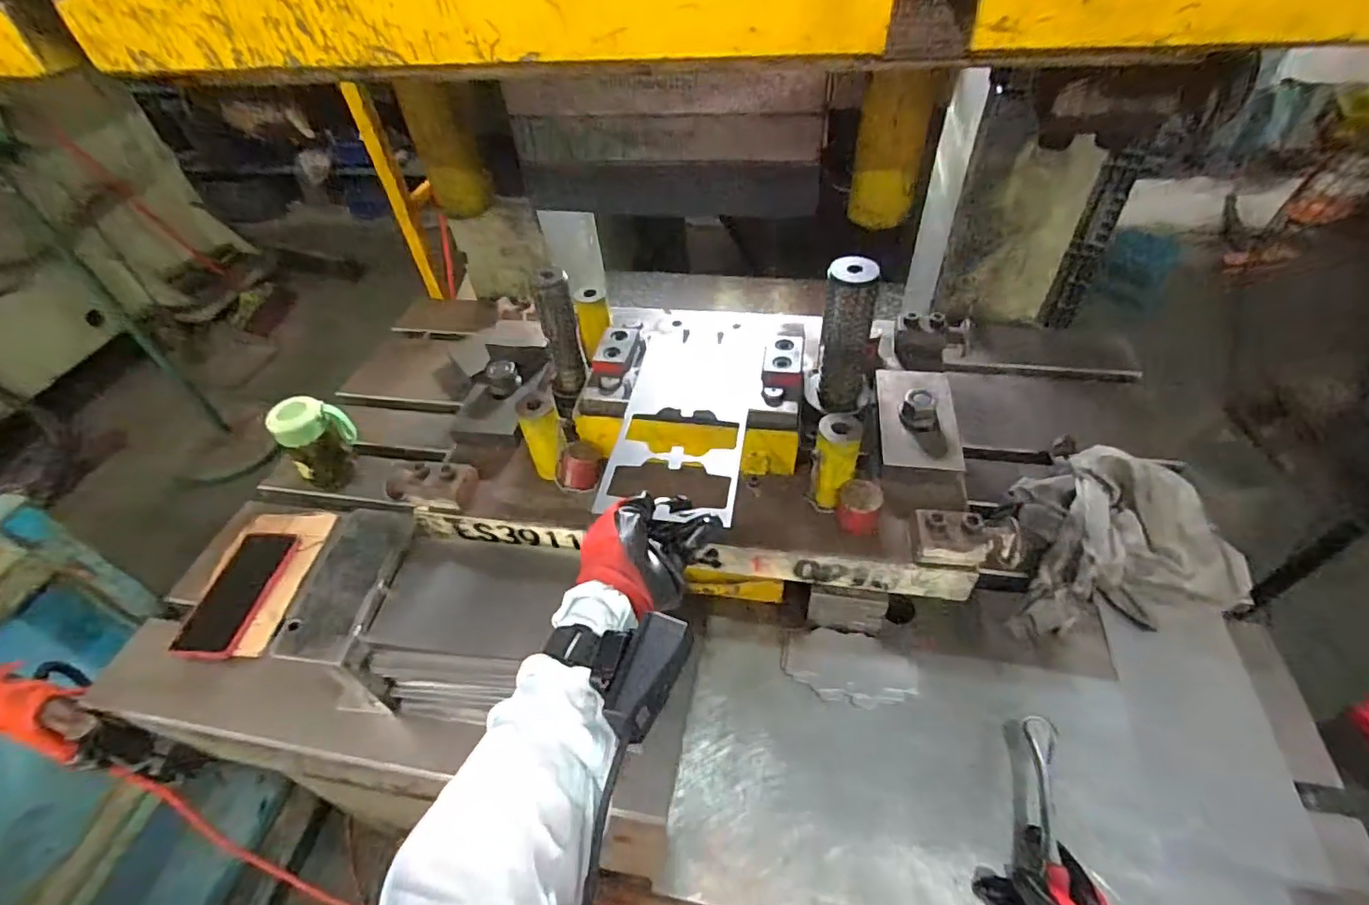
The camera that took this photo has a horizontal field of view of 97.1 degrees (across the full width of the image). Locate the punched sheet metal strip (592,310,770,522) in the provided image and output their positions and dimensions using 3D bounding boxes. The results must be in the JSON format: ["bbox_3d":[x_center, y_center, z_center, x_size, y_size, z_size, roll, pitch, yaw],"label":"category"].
[{"bbox_3d":[0.008,-0.060,0.617,0.125,0.010,0.296,6,48,11],"label":"punched sheet metal strip"}]

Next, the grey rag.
[{"bbox_3d":[0.469,0.096,0.672,0.240,0.074,0.192,-2,47,3],"label":"grey rag"}]

